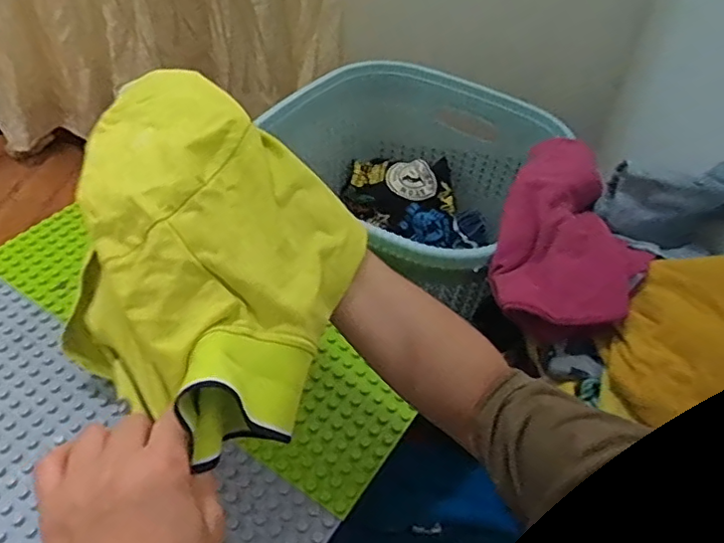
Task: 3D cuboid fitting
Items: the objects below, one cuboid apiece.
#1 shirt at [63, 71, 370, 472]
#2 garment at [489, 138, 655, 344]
[{"bbox_3d":[-0.116,-0.013,0.394,0.214,0.124,0.189,23,47,15],"label":"shirt"},{"bbox_3d":[0.252,-0.056,0.705,0.156,0.065,0.303,18,46,11],"label":"garment"}]

